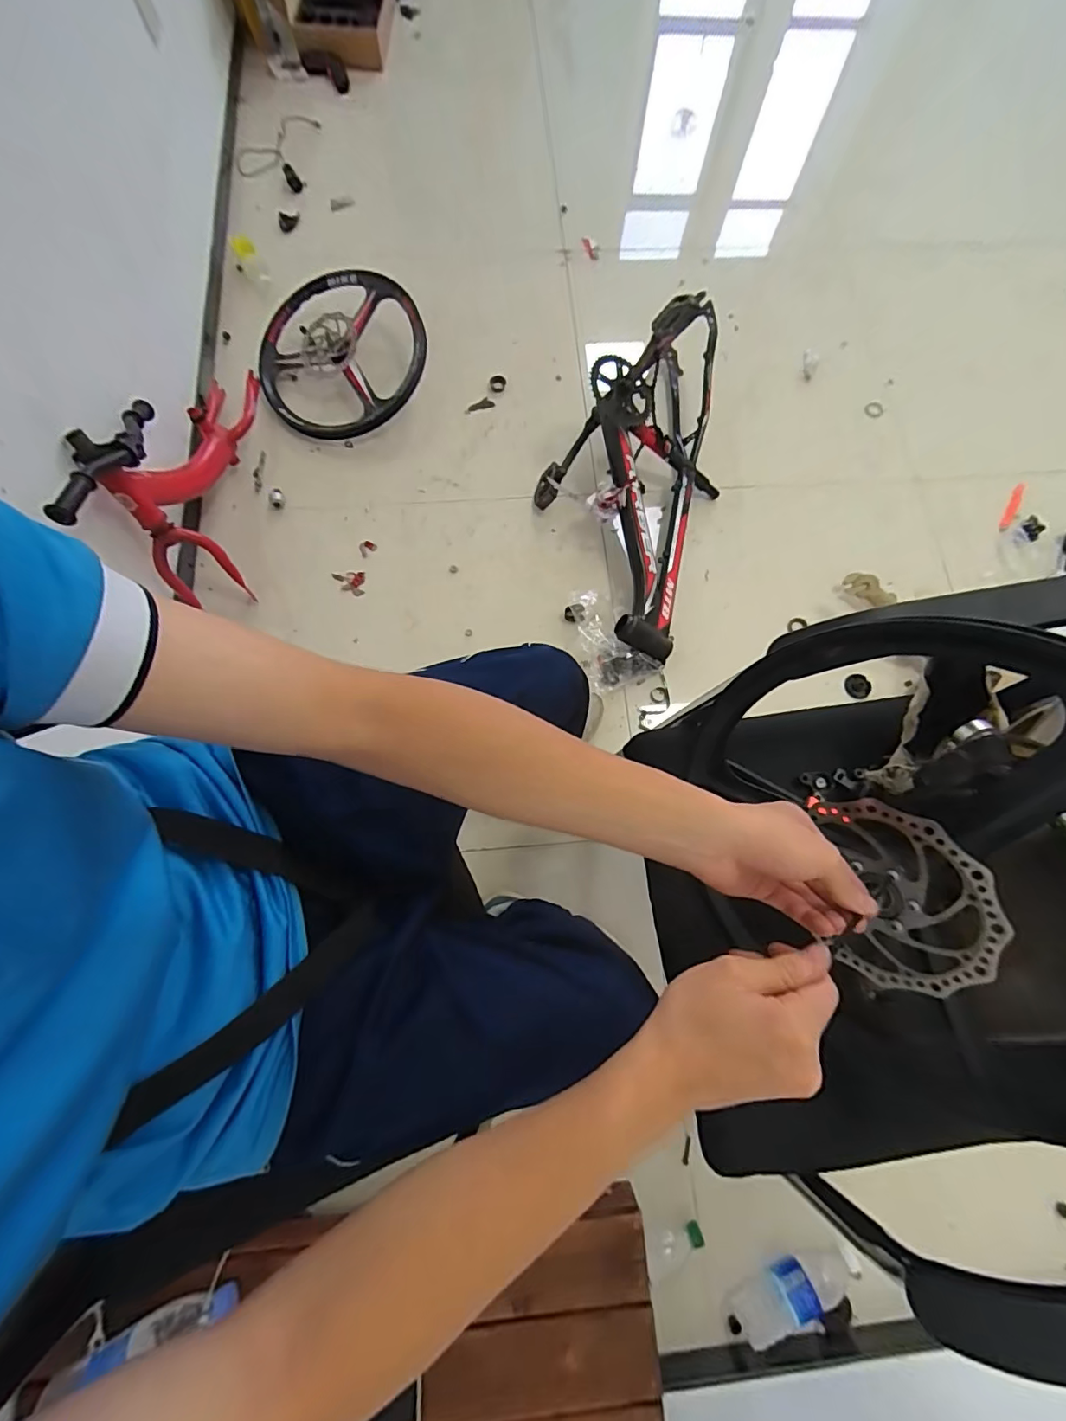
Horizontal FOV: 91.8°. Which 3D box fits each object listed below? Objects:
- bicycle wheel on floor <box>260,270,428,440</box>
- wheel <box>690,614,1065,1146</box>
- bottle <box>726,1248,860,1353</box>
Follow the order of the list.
[{"bbox_3d":[-0.461,-0.854,1.250,0.394,0.173,0.391,0,75,-2],"label":"bicycle wheel on floor"},{"bbox_3d":[0.295,0.130,0.414,0.063,0.391,0.399,-14,58,-37],"label":"wheel"},{"bbox_3d":[0.415,0.921,0.815,0.222,0.076,0.068,-19,77,-7],"label":"bottle"}]

